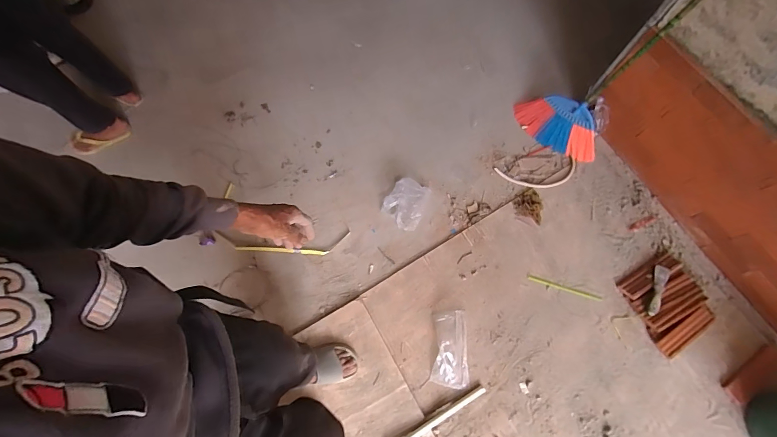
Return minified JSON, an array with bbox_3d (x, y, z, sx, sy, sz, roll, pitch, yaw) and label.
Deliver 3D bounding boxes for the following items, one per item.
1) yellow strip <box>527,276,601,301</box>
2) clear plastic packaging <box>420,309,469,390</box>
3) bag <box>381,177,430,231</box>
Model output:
[{"bbox_3d":[0.632,0.251,1.230,0.261,0.006,0.018,16,72,7],"label":"yellow strip"},{"bbox_3d":[0.199,0.440,1.160,0.141,0.033,0.243,1,71,2],"label":"clear plastic packaging"},{"bbox_3d":[0.063,-0.059,1.298,0.156,0.092,0.193,20,73,8],"label":"bag"}]

